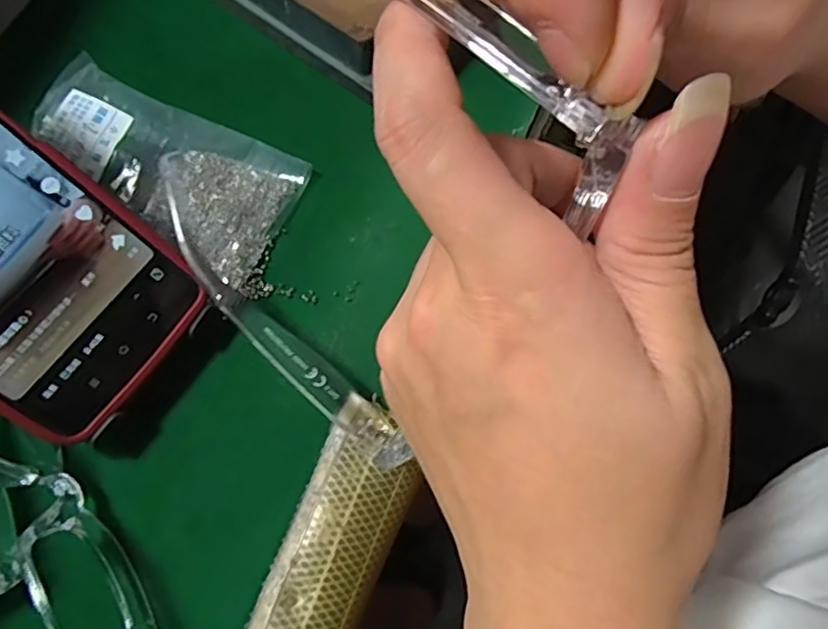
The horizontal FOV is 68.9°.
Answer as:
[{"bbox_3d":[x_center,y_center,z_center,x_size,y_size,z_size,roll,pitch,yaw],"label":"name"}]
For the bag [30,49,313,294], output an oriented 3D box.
[{"bbox_3d":[-0.108,-0.062,0.267,0.111,0.036,0.069,22,71,8],"label":"bag"}]

